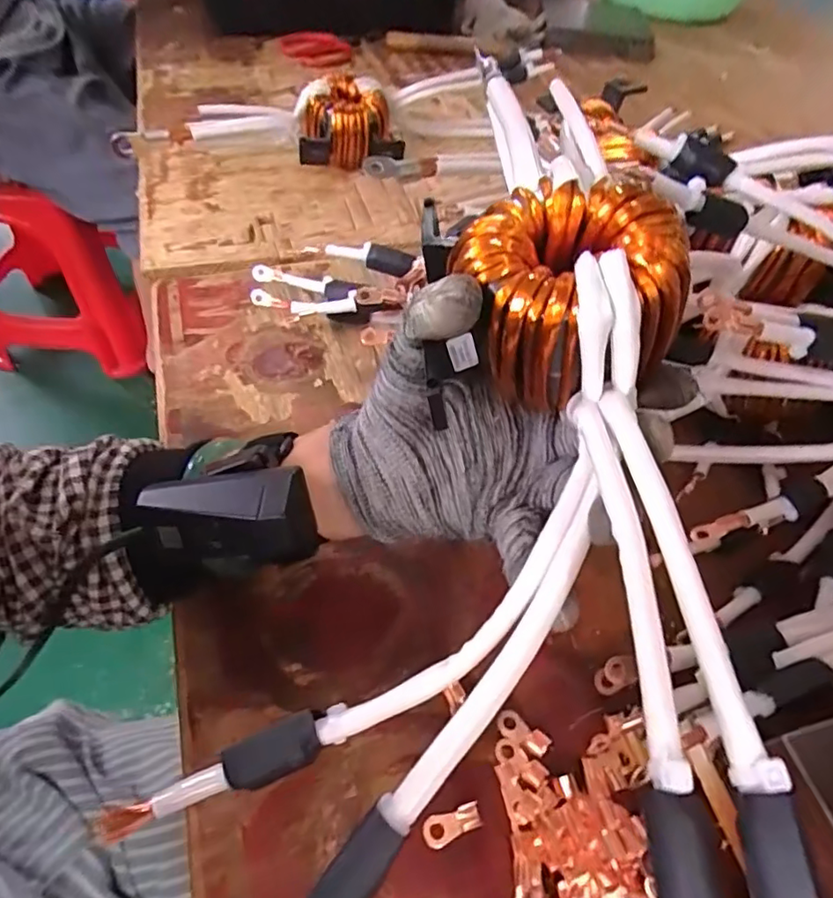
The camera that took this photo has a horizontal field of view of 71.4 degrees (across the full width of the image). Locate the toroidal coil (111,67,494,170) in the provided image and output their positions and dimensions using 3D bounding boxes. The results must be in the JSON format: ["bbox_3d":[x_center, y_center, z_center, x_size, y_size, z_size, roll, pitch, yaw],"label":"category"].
[{"bbox_3d":[-0.090,-0.312,0.562,0.367,0.072,0.107,-18,56,-18],"label":"toroidal coil"}]

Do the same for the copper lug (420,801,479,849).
[{"bbox_3d":[0.015,0.162,0.249,0.025,0.004,0.012,-9,54,-12],"label":"copper lug"}]

